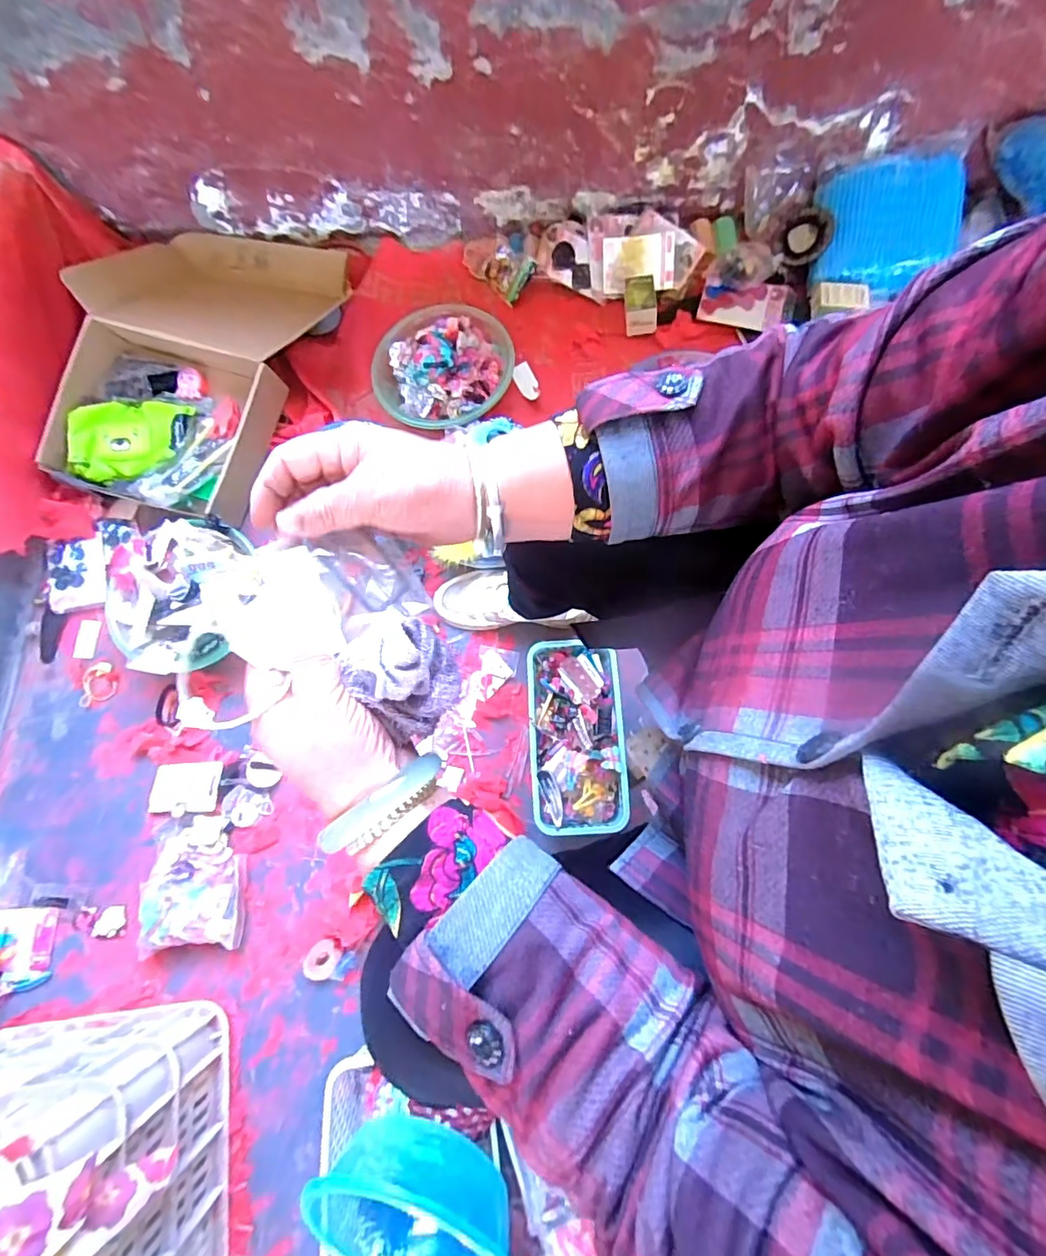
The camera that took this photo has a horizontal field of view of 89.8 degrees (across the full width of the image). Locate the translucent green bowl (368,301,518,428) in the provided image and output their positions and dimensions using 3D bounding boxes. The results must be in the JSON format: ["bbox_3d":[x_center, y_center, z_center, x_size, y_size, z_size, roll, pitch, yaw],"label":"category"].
[{"bbox_3d":[-0.141,-0.441,0.892,0.226,0.080,0.232,0,76,2],"label":"translucent green bowl"}]

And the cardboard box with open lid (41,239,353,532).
[{"bbox_3d":[-0.585,-0.489,0.931,0.411,0.125,0.595,12,76,5],"label":"cardboard box with open lid"}]

